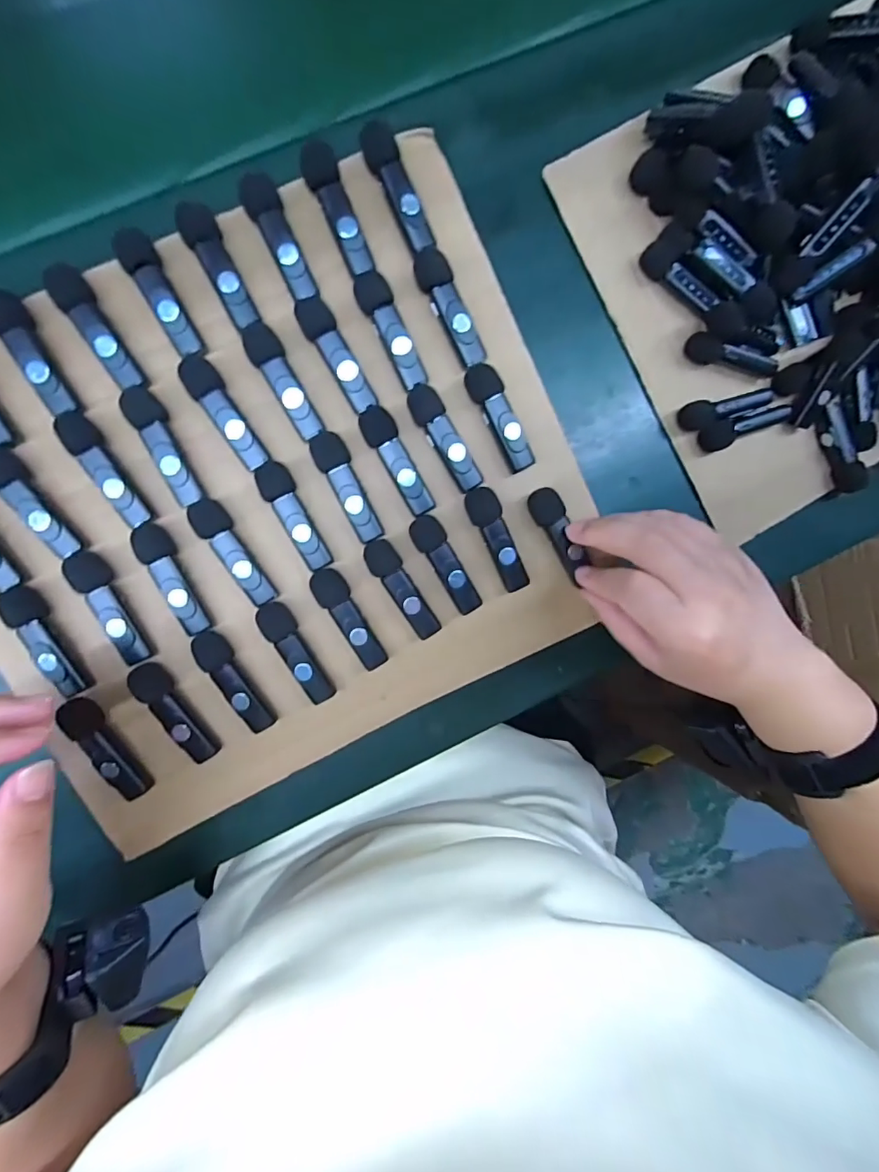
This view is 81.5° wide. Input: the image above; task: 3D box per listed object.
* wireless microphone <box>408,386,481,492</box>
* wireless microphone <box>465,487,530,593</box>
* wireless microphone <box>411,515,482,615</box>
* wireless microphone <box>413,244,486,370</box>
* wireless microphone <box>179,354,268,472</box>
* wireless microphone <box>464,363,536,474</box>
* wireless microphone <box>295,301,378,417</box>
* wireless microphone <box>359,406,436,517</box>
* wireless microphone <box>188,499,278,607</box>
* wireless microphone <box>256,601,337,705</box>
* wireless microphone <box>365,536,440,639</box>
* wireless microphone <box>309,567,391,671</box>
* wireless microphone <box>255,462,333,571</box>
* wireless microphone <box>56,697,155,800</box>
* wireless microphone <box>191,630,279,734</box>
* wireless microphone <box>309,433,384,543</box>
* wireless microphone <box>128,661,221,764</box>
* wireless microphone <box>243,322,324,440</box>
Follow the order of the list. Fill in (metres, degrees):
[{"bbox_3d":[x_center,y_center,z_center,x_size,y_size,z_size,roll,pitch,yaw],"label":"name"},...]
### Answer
[{"bbox_3d":[0.003,-0.085,0.295,0.021,0.013,0.065,-27,94,-4],"label":"wireless microphone"},{"bbox_3d":[0.034,-0.027,0.306,0.019,0.015,0.065,-25,94,-4],"label":"wireless microphone"},{"bbox_3d":[0.005,-0.014,0.305,0.021,0.016,0.063,-35,95,-3],"label":"wireless microphone"},{"bbox_3d":[0.006,-0.157,0.289,0.020,0.013,0.066,-25,94,-4],"label":"wireless microphone"},{"bbox_3d":[-0.116,-0.095,0.278,0.018,0.013,0.065,-35,95,-3],"label":"wireless microphone"},{"bbox_3d":[0.036,-0.099,0.299,0.020,0.013,0.064,-29,94,-4],"label":"wireless microphone"},{"bbox_3d":[-0.058,-0.127,0.283,0.020,0.014,0.064,-26,94,-4],"label":"wireless microphone"},{"bbox_3d":[-0.024,-0.071,0.294,0.019,0.016,0.065,-30,94,-4],"label":"wireless microphone"},{"bbox_3d":[-0.116,-0.019,0.287,0.018,0.016,0.065,-32,94,-4],"label":"wireless microphone"},{"bbox_3d":[-0.084,0.039,0.299,0.019,0.018,0.064,-26,94,-4],"label":"wireless microphone"},{"bbox_3d":[-0.023,0.002,0.302,0.019,0.016,0.064,-29,94,-4],"label":"wireless microphone"},{"bbox_3d":[-0.053,0.019,0.301,0.018,0.016,0.065,-29,94,-4],"label":"wireless microphone"},{"bbox_3d":[-0.081,-0.039,0.289,0.018,0.015,0.064,-30,94,-4],"label":"wireless microphone"},{"bbox_3d":[-0.188,0.092,0.289,0.017,0.017,0.065,-29,94,-4],"label":"wireless microphone"},{"bbox_3d":[-0.119,0.055,0.297,0.017,0.019,0.065,-30,94,-4],"label":"wireless microphone"},{"bbox_3d":[-0.052,-0.056,0.290,0.019,0.014,0.065,-26,94,-4],"label":"wireless microphone"},{"bbox_3d":[-0.151,0.072,0.292,0.016,0.015,0.065,-33,95,-4],"label":"wireless microphone"},{"bbox_3d":[-0.085,-0.112,0.281,0.018,0.010,0.064,-30,94,-4],"label":"wireless microphone"}]

